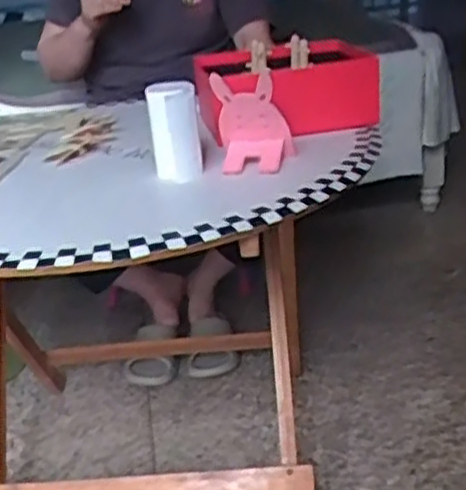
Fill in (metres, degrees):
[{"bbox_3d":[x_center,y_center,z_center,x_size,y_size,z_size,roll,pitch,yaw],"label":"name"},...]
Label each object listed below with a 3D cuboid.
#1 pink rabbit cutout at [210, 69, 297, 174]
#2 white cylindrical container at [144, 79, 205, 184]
[{"bbox_3d":[0.029,-0.159,1.014,0.099,0.125,0.079,-4,22,4],"label":"pink rabbit cutout"},{"bbox_3d":[-0.074,-0.145,0.999,0.064,0.118,0.073,-7,22,-3],"label":"white cylindrical container"}]

